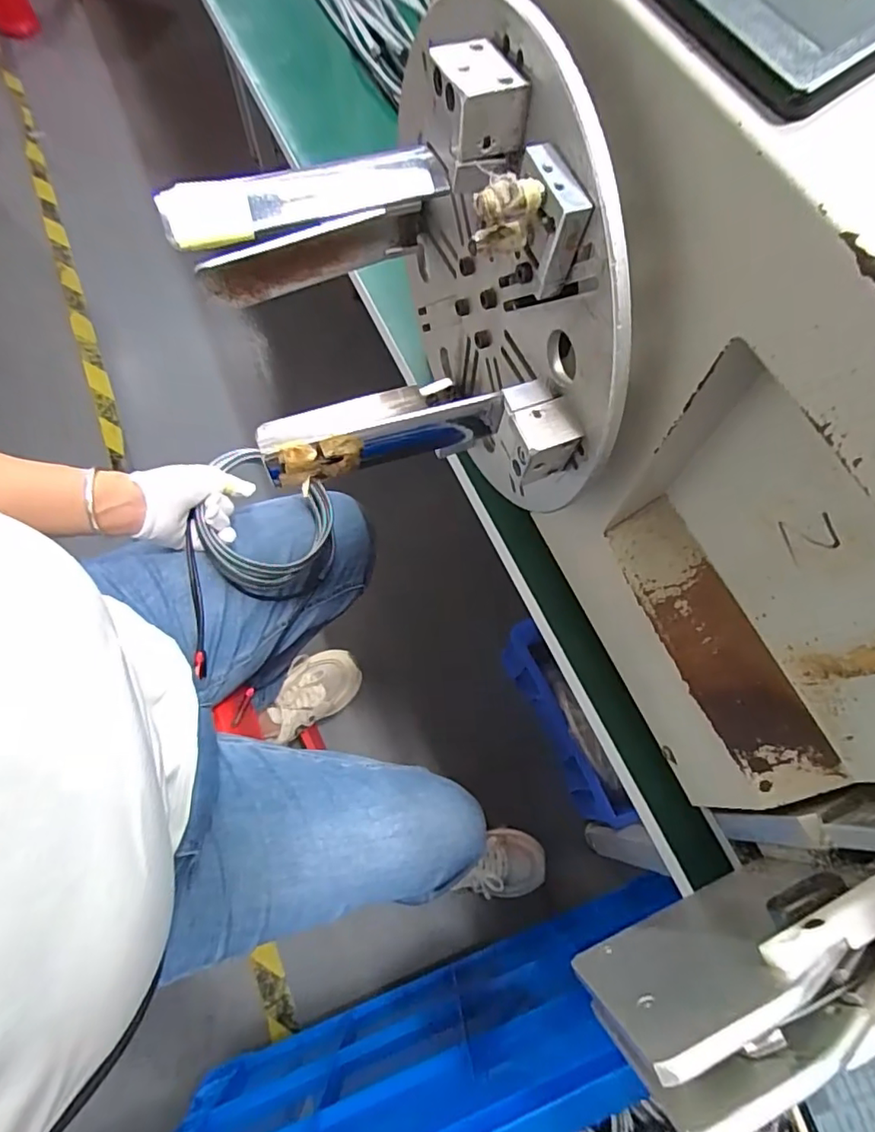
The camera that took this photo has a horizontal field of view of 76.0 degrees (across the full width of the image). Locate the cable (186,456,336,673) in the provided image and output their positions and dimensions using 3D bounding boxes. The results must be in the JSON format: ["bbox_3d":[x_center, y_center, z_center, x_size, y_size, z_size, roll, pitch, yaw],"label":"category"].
[{"bbox_3d":[-0.181,-0.002,0.585,0.137,0.068,0.228,12,94,-39],"label":"cable"}]

